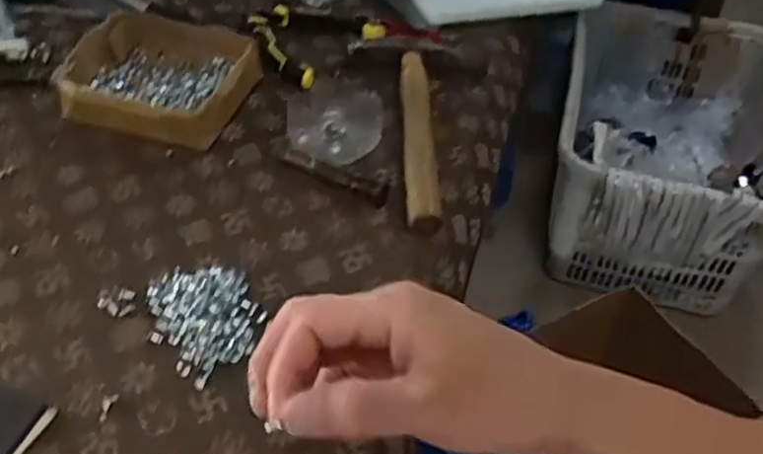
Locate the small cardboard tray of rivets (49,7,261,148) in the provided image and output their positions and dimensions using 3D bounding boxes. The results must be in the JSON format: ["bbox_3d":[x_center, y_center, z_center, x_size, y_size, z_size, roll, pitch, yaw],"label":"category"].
[{"bbox_3d":[-0.184,-0.126,0.610,0.146,0.046,0.117,15,45,8],"label":"small cardboard tray of rivets"}]

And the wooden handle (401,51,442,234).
[{"bbox_3d":[0.031,-0.078,0.604,0.026,0.018,0.217,3,45,-4],"label":"wooden handle"}]

